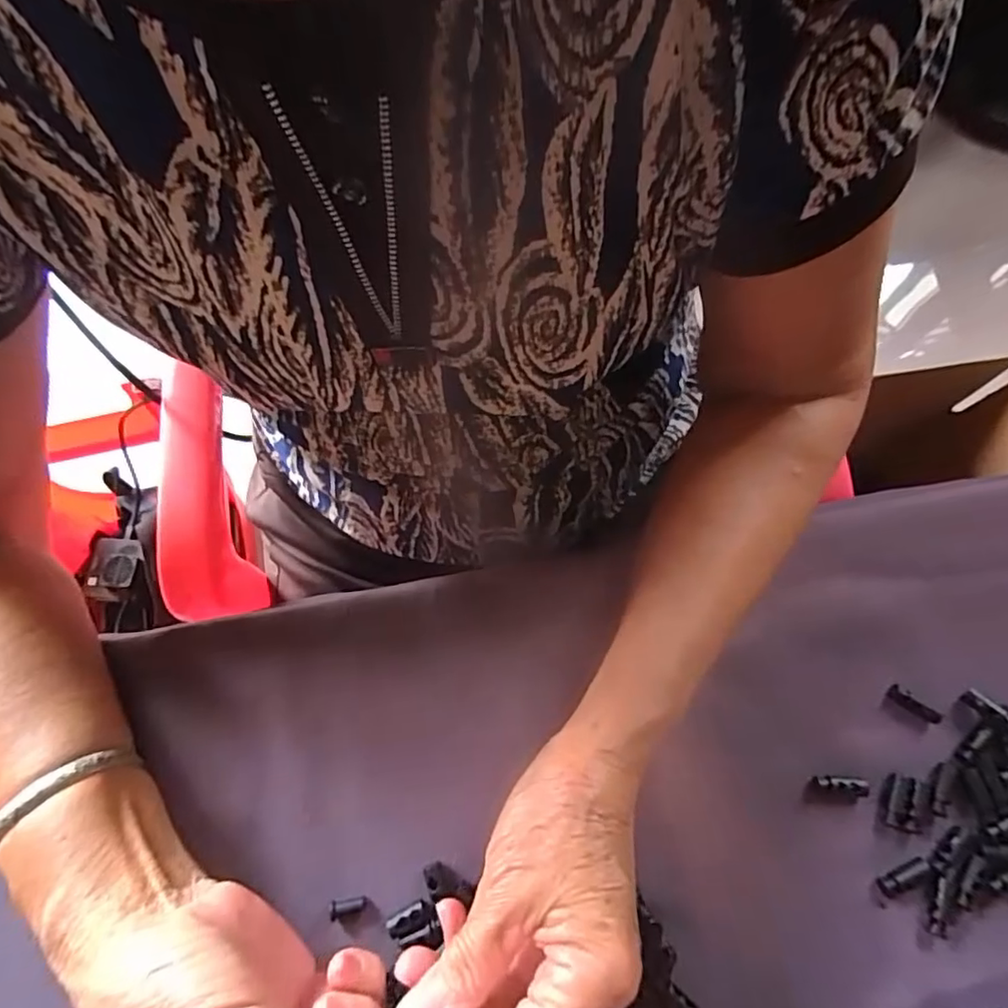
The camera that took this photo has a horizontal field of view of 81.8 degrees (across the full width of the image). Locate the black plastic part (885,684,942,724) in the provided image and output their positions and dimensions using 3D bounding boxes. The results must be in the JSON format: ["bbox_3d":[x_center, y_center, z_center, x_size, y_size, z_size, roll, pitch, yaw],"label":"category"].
[{"bbox_3d":[0.213,0.104,0.303,0.027,0.005,0.009,30,73,9],"label":"black plastic part"}]

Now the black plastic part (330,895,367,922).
[{"bbox_3d":[-0.072,0.186,0.268,0.016,0.004,0.007,-11,71,-4],"label":"black plastic part"}]

